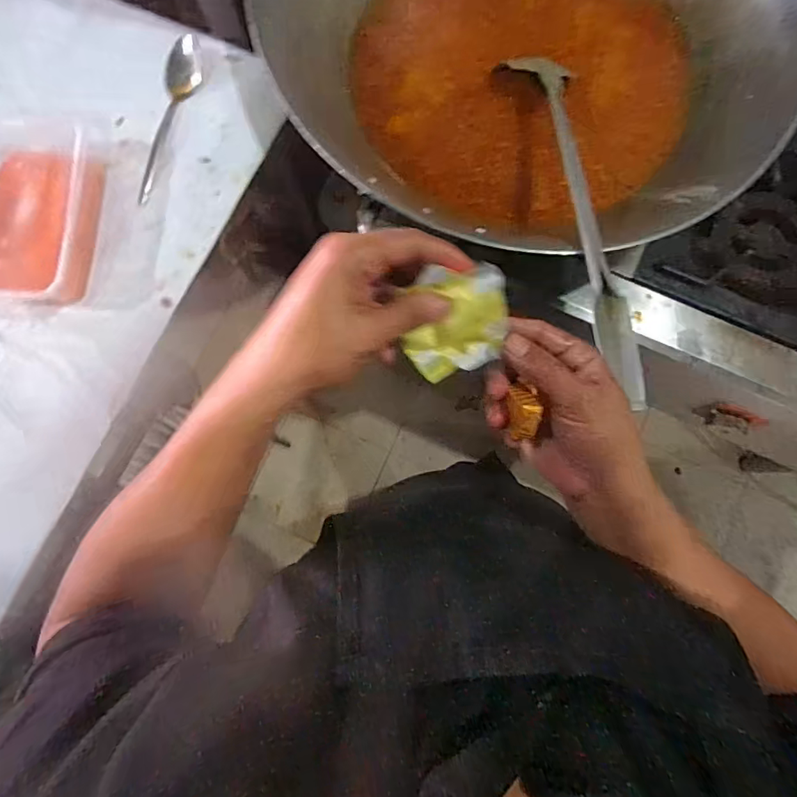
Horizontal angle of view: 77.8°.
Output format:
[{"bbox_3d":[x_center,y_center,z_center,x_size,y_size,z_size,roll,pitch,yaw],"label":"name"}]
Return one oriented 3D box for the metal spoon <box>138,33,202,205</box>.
[{"bbox_3d":[-0.225,-0.276,0.484,0.035,0.024,0.173,9,79,3],"label":"metal spoon"}]

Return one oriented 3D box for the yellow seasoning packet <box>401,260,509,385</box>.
[{"bbox_3d":[0.036,-0.045,0.293,0.057,0.022,0.065,3,121,-2],"label":"yellow seasoning packet"}]

